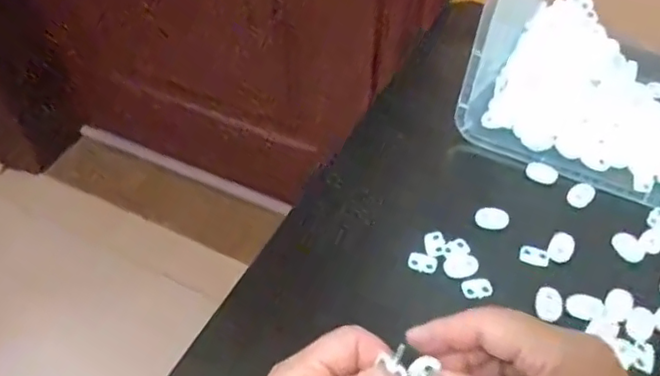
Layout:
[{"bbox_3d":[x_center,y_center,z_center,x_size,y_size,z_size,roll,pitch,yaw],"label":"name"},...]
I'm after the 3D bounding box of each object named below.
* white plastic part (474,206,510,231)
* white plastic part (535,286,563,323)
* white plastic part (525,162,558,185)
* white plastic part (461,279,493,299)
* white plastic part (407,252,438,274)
[{"bbox_3d":[0.114,0.021,0.430,0.023,0.004,0.017,1,50,1],"label":"white plastic part"},{"bbox_3d":[0.139,0.072,0.386,0.016,0.004,0.023,15,52,13],"label":"white plastic part"},{"bbox_3d":[0.159,-0.011,0.455,0.023,0.004,0.017,22,54,17],"label":"white plastic part"},{"bbox_3d":[0.096,0.064,0.394,0.021,0.004,0.014,-9,51,-7],"label":"white plastic part"},{"bbox_3d":[0.062,0.050,0.409,0.019,0.004,0.012,13,51,11],"label":"white plastic part"}]

